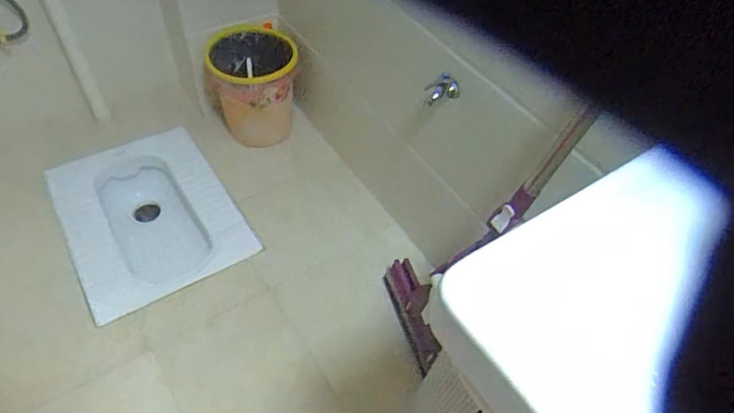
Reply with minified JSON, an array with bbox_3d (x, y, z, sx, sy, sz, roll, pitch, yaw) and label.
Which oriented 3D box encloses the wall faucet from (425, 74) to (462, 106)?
[{"bbox_3d":[0.150,-0.229,0.930,0.067,0.074,0.031,-25,53,-22],"label":"wall faucet"}]

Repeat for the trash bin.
[{"bbox_3d":[-0.330,-0.338,1.407,0.241,0.289,0.263,-16,50,-16],"label":"trash bin"}]

